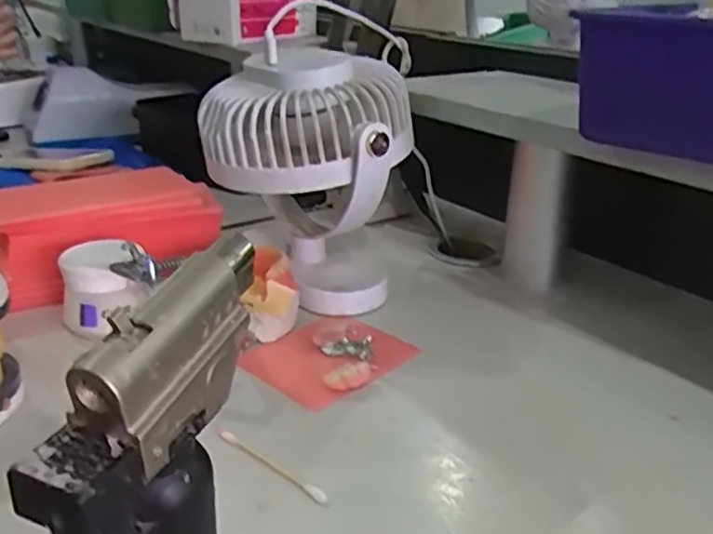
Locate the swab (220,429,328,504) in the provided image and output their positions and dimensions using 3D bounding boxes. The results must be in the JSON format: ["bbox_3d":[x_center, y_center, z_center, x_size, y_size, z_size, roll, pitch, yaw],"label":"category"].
[{"bbox_3d":[-0.040,0.093,0.324,0.066,0.004,0.006,20,30,37],"label":"swab"}]

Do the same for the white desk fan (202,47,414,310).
[{"bbox_3d":[-0.036,-0.063,0.485,0.144,0.162,0.123,-3,24,-9],"label":"white desk fan"}]

